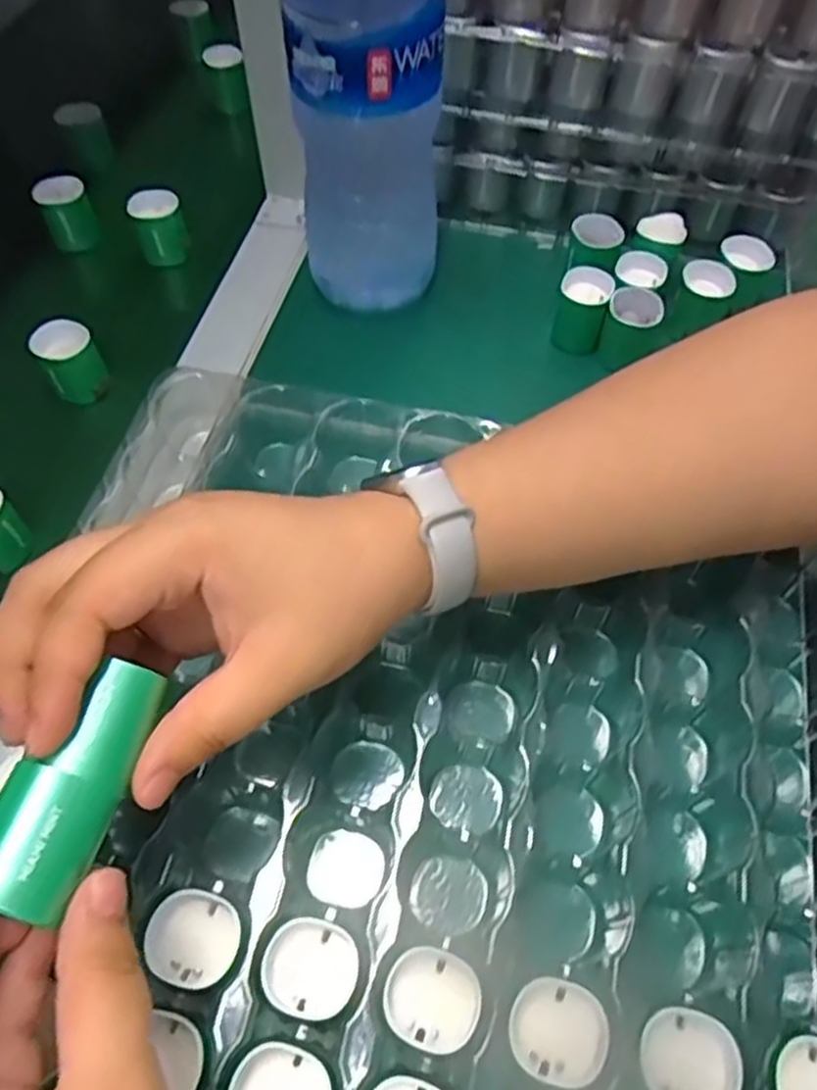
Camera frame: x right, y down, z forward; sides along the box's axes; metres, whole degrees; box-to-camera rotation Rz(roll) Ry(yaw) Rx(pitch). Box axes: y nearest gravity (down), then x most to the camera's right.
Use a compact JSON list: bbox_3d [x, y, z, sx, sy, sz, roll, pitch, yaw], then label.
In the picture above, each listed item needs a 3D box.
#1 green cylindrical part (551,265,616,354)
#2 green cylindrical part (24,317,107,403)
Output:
[{"bbox_3d":[0.098,-0.132,0.438,0.027,0.038,0.029,1,57,-1],"label":"green cylindrical part"},{"bbox_3d":[-0.183,-0.099,0.421,0.029,0.037,0.026,-29,62,-18],"label":"green cylindrical part"}]

